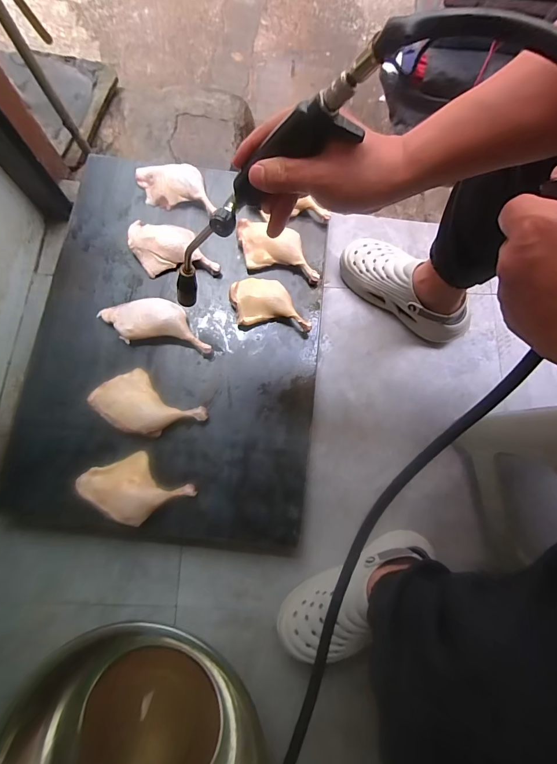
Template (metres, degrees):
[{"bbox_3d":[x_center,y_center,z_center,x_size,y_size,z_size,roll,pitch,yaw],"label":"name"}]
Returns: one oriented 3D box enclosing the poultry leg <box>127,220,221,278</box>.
[{"bbox_3d":[-0.199,-0.239,0.647,0.185,0.037,0.096,21,76,4],"label":"poultry leg"}]

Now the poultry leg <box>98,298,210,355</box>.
[{"bbox_3d":[-0.208,-0.105,0.612,0.188,0.037,0.091,6,76,0],"label":"poultry leg"}]

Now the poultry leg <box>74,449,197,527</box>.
[{"bbox_3d":[-0.222,0.166,0.544,0.149,0.030,0.097,33,77,6],"label":"poultry leg"}]

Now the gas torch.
[{"bbox_3d":[-0.051,-0.158,0.363,0.052,0.390,0.048,19,73,-28],"label":"gas torch"}]

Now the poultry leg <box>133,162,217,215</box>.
[{"bbox_3d":[-0.201,-0.380,0.677,0.160,0.043,0.079,8,76,0],"label":"poultry leg"}]

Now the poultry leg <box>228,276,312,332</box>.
[{"bbox_3d":[-0.014,-0.139,0.633,0.146,0.033,0.087,7,76,0],"label":"poultry leg"}]

